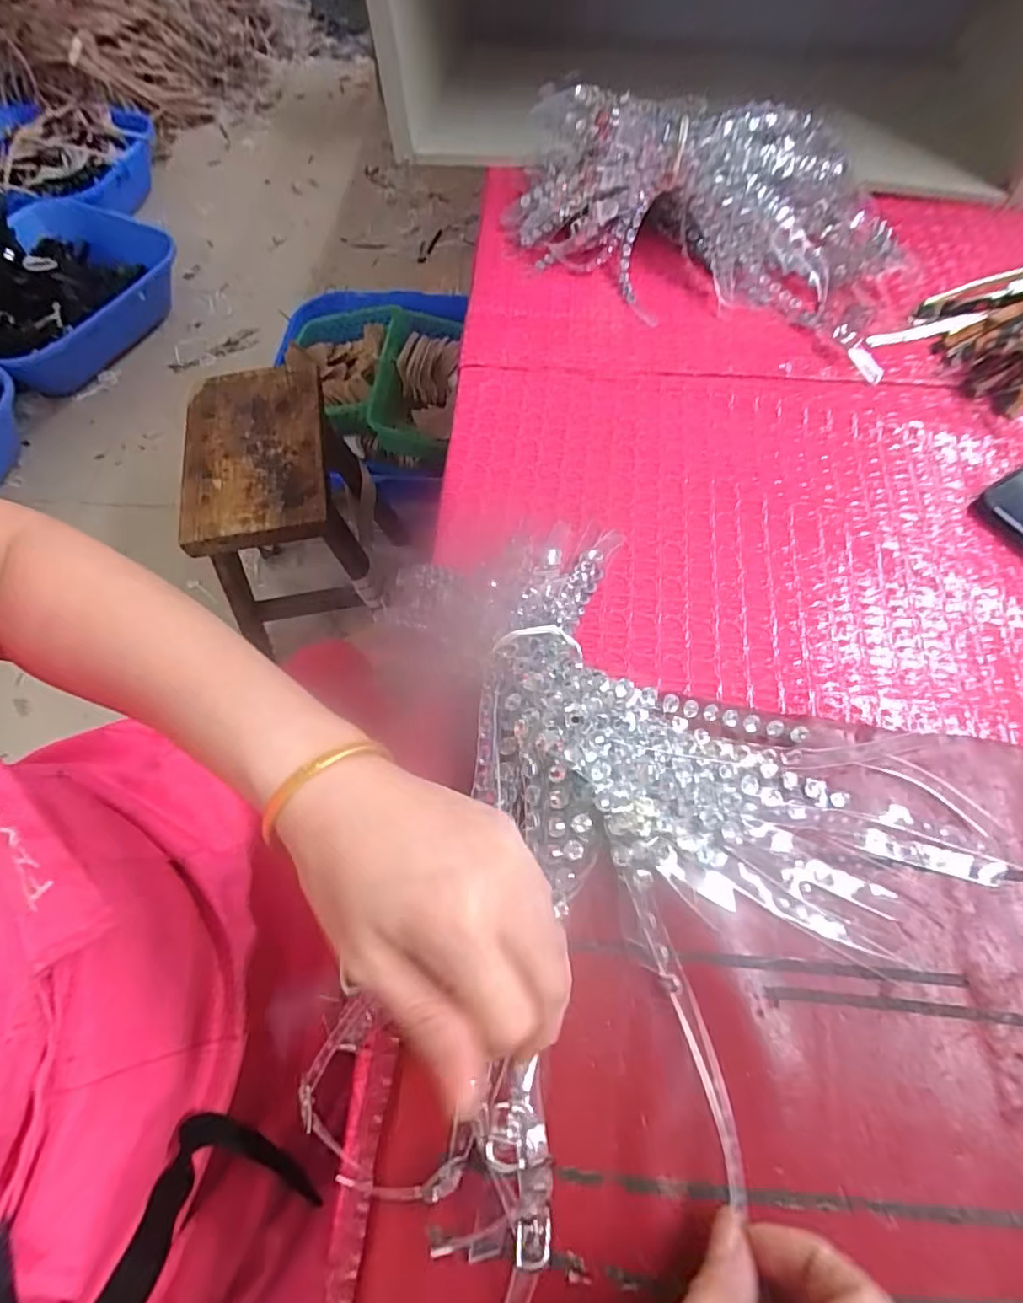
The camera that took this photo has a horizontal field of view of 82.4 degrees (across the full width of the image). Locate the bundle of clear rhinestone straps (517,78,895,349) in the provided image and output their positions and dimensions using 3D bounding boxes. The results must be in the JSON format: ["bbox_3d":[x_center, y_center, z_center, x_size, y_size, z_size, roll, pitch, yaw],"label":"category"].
[{"bbox_3d":[0.143,-0.348,0.449,0.308,0.090,0.169,16,65,9],"label":"bundle of clear rhinestone straps"}]

